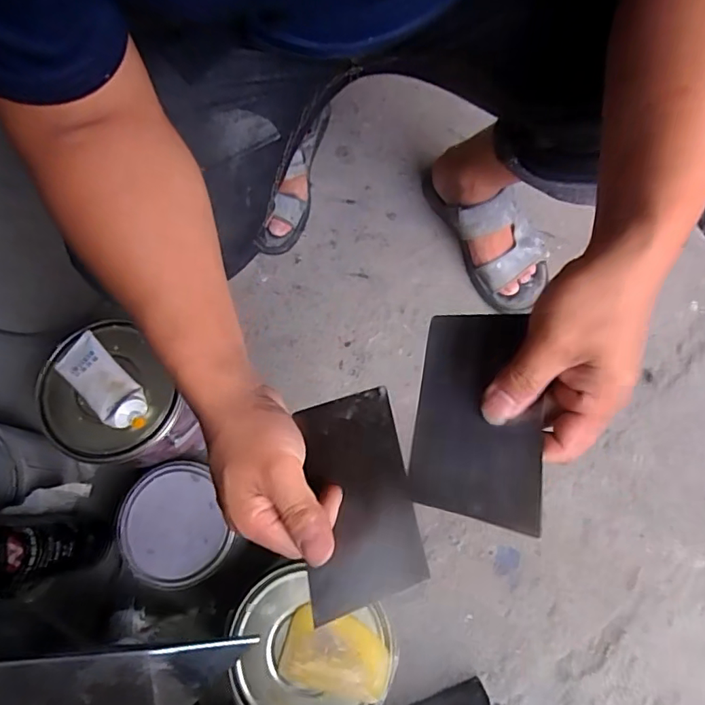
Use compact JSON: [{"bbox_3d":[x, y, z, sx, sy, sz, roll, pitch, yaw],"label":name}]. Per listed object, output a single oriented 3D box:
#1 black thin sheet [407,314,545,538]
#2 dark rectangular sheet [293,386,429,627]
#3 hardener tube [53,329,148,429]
[{"bbox_3d":[0.075,0.033,0.307,0.071,0.004,0.132,1,59,20],"label":"black thin sheet"},{"bbox_3d":[0.001,0.089,0.328,0.069,0.004,0.132,-16,59,8],"label":"dark rectangular sheet"},{"bbox_3d":[-0.258,0.033,0.527,0.125,0.028,0.051,43,80,11],"label":"hardener tube"}]

